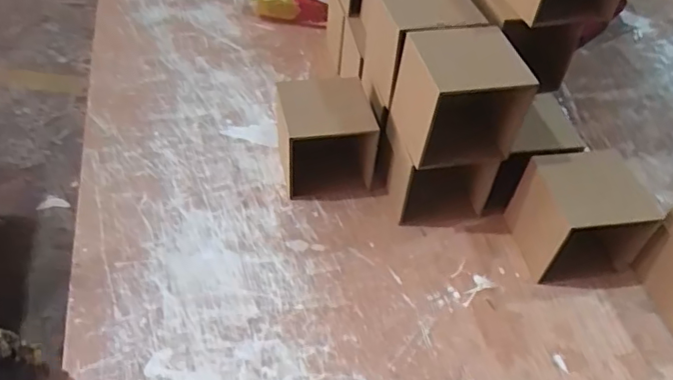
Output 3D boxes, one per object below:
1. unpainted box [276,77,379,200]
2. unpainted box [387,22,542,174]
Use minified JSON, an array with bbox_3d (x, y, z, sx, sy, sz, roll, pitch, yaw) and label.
[{"bbox_3d":[-0.015,-0.067,0.725,0.109,0.129,0.102,-5,49,-9],"label":"unpainted box"},{"bbox_3d":[0.136,-0.101,0.635,0.110,0.111,0.111,-7,49,-10],"label":"unpainted box"}]

